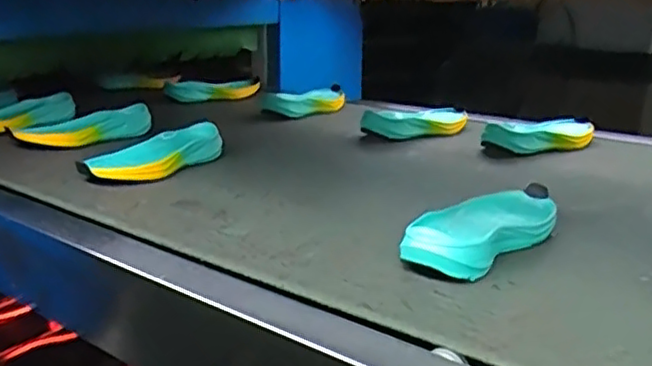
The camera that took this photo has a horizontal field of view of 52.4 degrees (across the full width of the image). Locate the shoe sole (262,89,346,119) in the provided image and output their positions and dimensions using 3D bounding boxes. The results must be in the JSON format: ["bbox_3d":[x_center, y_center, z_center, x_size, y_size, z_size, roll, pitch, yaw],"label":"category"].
[{"bbox_3d":[-0.016,-0.146,1.213,0.079,0.036,0.193,15,22,40],"label":"shoe sole"}]

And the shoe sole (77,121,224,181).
[{"bbox_3d":[-0.214,-0.036,0.830,0.093,0.042,0.192,7,18,23],"label":"shoe sole"}]

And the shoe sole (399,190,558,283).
[{"bbox_3d":[0.139,0.039,0.599,0.081,0.038,0.205,15,22,41],"label":"shoe sole"}]

